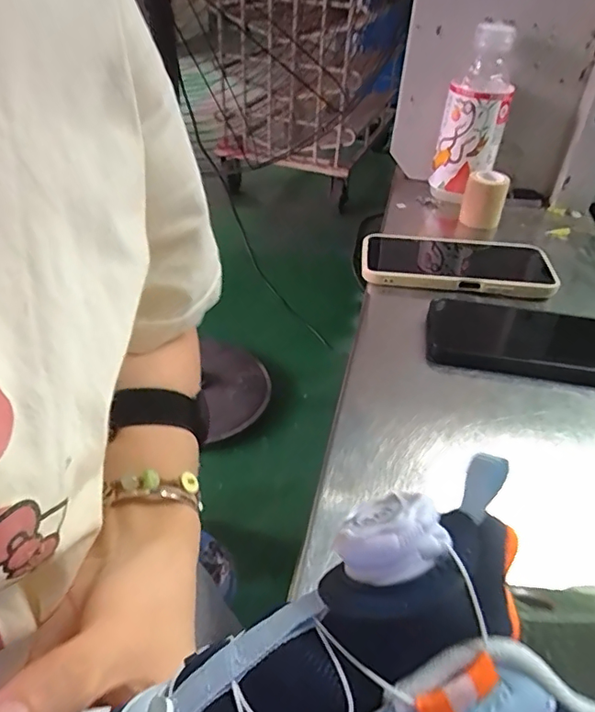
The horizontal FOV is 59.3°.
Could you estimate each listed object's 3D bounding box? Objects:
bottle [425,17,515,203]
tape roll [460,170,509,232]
[{"bbox_3d":[0.189,-0.254,0.564,0.067,0.162,0.052,13,37,14],"label":"bottle"},{"bbox_3d":[0.202,-0.169,0.570,0.043,0.055,0.049,13,37,14],"label":"tape roll"}]

